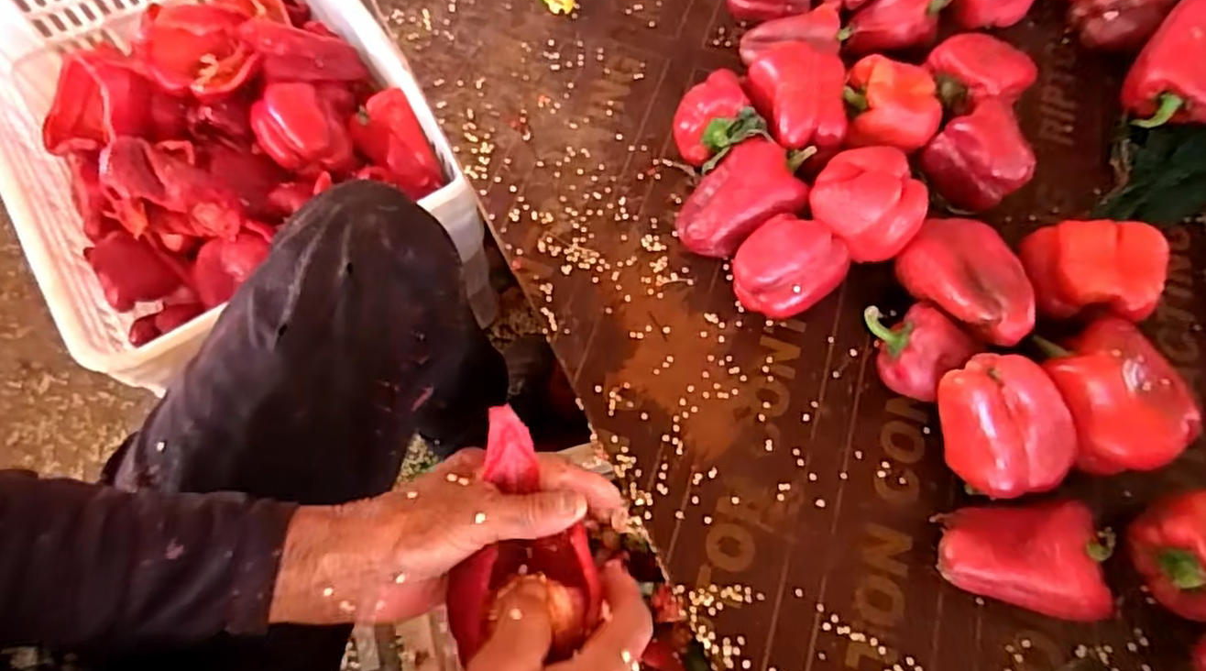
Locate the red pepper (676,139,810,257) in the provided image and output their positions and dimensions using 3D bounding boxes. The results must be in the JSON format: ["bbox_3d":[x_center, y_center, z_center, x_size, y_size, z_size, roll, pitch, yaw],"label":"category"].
[{"bbox_3d":[0.099,-0.103,0.515,0.084,0.060,0.070,-11,66,-6],"label":"red pepper"}]

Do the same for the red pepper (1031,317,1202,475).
[{"bbox_3d":[0.319,0.041,0.441,0.076,0.076,0.095,-21,69,-14],"label":"red pepper"}]

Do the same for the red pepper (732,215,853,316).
[{"bbox_3d":[0.129,-0.043,0.486,0.064,0.063,0.060,0,64,-1],"label":"red pepper"}]

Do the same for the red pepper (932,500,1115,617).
[{"bbox_3d":[0.252,0.127,0.412,0.089,0.051,0.065,17,66,7],"label":"red pepper"}]

